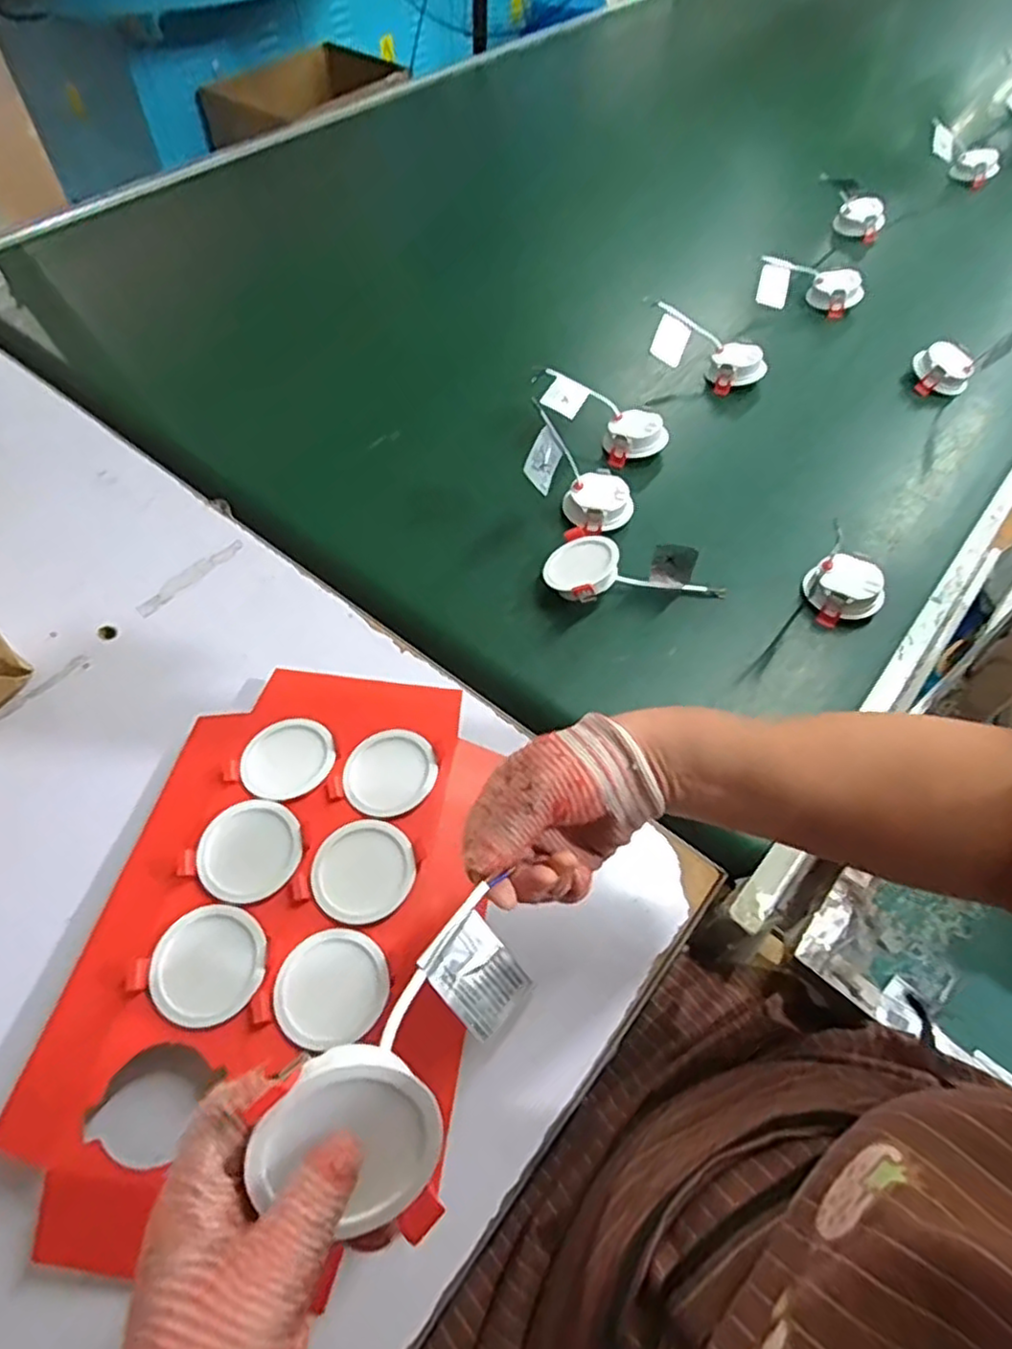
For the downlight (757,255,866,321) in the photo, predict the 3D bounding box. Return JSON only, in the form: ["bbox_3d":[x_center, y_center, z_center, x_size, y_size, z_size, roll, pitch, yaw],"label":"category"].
[{"bbox_3d":[0.420,-0.534,0.965,0.141,0.066,0.052,12,56,3],"label":"downlight"}]

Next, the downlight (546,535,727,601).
[{"bbox_3d":[0.120,-0.098,0.668,0.169,0.037,0.070,-6,57,-9],"label":"downlight"}]

